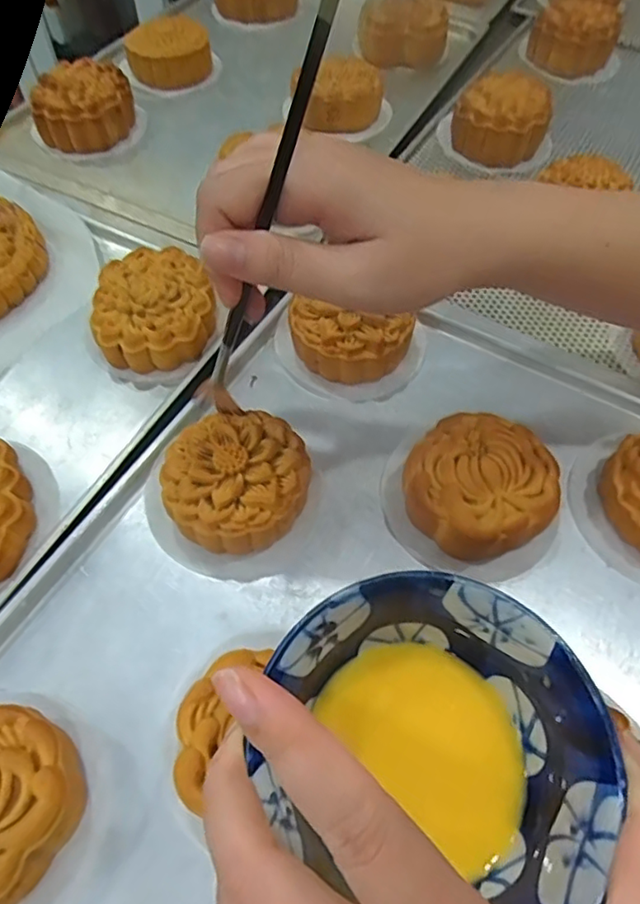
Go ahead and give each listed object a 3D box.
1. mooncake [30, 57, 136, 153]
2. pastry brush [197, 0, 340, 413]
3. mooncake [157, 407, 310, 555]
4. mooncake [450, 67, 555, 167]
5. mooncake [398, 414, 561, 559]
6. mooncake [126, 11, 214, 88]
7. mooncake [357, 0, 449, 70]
[{"bbox_3d":[-0.192,-0.286,0.481,0.066,0.036,0.081,12,59,6],"label":"mooncake"},{"bbox_3d":[-0.021,-0.081,0.227,0.016,0.217,0.008,2,57,-20],"label":"pastry brush"},{"bbox_3d":[-0.044,0.016,0.310,0.071,0.035,0.074,1,59,-1],"label":"mooncake"},{"bbox_3d":[0.149,-0.272,0.483,0.076,0.043,0.079,16,60,8],"label":"mooncake"},{"bbox_3d":[0.086,0.018,0.312,0.076,0.036,0.076,33,64,18],"label":"mooncake"},{"bbox_3d":[-0.136,-0.365,0.536,0.067,0.035,0.067,1,59,-1],"label":"mooncake"},{"bbox_3d":[0.082,-0.410,0.570,0.085,0.035,0.088,2,59,0],"label":"mooncake"}]

